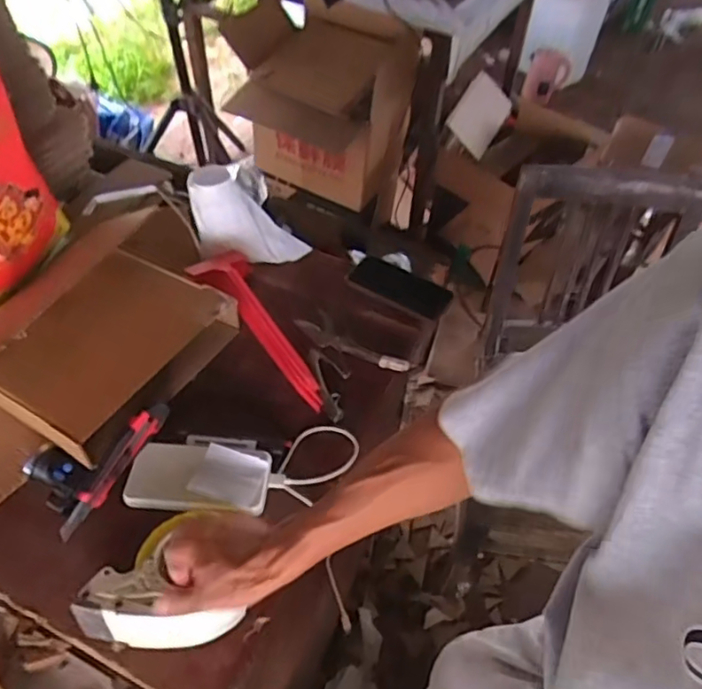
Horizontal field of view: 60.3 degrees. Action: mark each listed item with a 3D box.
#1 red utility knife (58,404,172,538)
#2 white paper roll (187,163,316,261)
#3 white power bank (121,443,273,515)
[{"bbox_3d":[-0.282,0.146,0.717,0.024,0.025,0.180,27,71,18],"label":"red utility knife"},{"bbox_3d":[-0.161,-0.208,0.965,0.172,0.142,0.069,-1,51,-5],"label":"white paper roll"},{"bbox_3d":[-0.180,0.157,0.720,0.165,0.026,0.075,6,51,1],"label":"white power bank"}]

